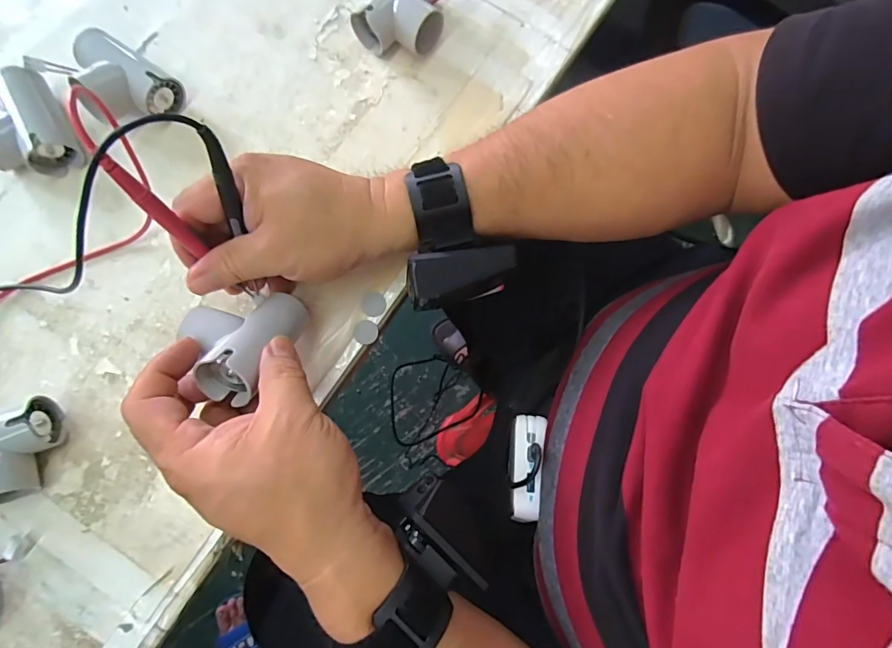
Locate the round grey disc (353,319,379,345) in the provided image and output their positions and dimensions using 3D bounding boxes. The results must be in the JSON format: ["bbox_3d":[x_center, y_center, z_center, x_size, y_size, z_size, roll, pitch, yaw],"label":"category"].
[{"bbox_3d":[-0.058,0.006,0.337,0.018,0.004,0.017,0,78,-1],"label":"round grey disc"}]

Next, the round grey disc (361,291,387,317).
[{"bbox_3d":[-0.053,-0.015,0.341,0.018,0.004,0.018,0,78,-1],"label":"round grey disc"}]

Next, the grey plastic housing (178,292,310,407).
[{"bbox_3d":[-0.125,0.010,0.287,0.057,0.035,0.072,19,37,5],"label":"grey plastic housing"}]

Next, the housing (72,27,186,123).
[{"bbox_3d":[-0.247,-0.182,0.351,0.081,0.038,0.063,37,80,6],"label":"housing"}]

